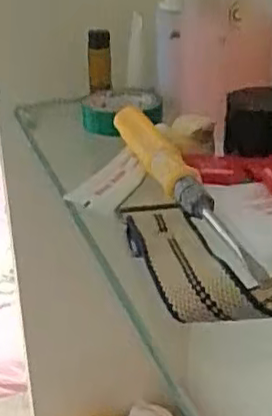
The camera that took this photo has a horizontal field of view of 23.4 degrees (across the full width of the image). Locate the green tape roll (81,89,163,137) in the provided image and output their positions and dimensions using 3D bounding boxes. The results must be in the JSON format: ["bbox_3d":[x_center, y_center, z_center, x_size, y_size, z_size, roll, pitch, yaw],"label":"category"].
[{"bbox_3d":[-0.011,-0.076,0.511,0.059,0.023,0.066,-22,32,-34],"label":"green tape roll"}]

